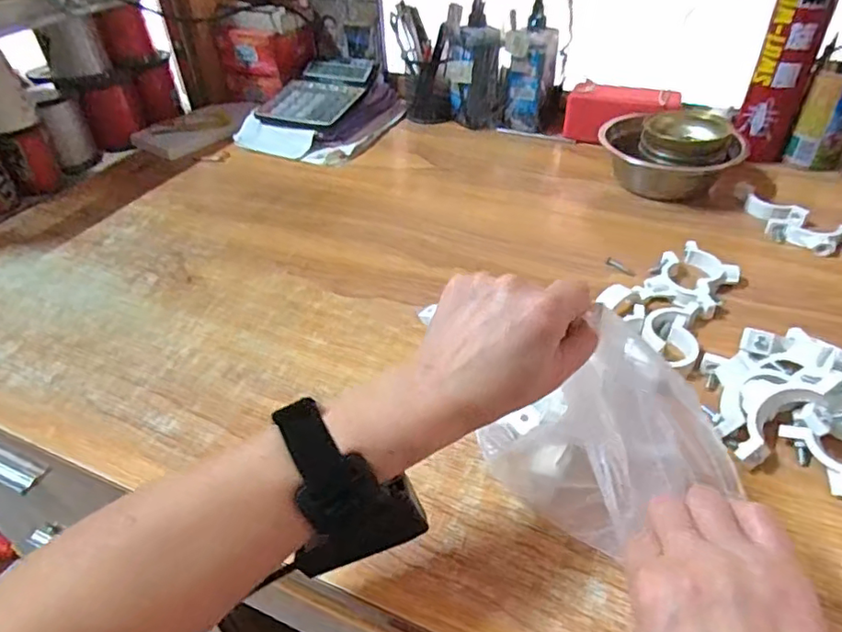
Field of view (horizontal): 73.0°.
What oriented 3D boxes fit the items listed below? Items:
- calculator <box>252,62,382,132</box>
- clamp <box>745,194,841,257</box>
[{"bbox_3d":[-0.155,-0.352,0.888,0.124,0.022,0.180,17,54,16],"label":"calculator"},{"bbox_3d":[0.410,-0.100,0.628,0.062,0.018,0.114,-28,47,-27],"label":"clamp"}]

